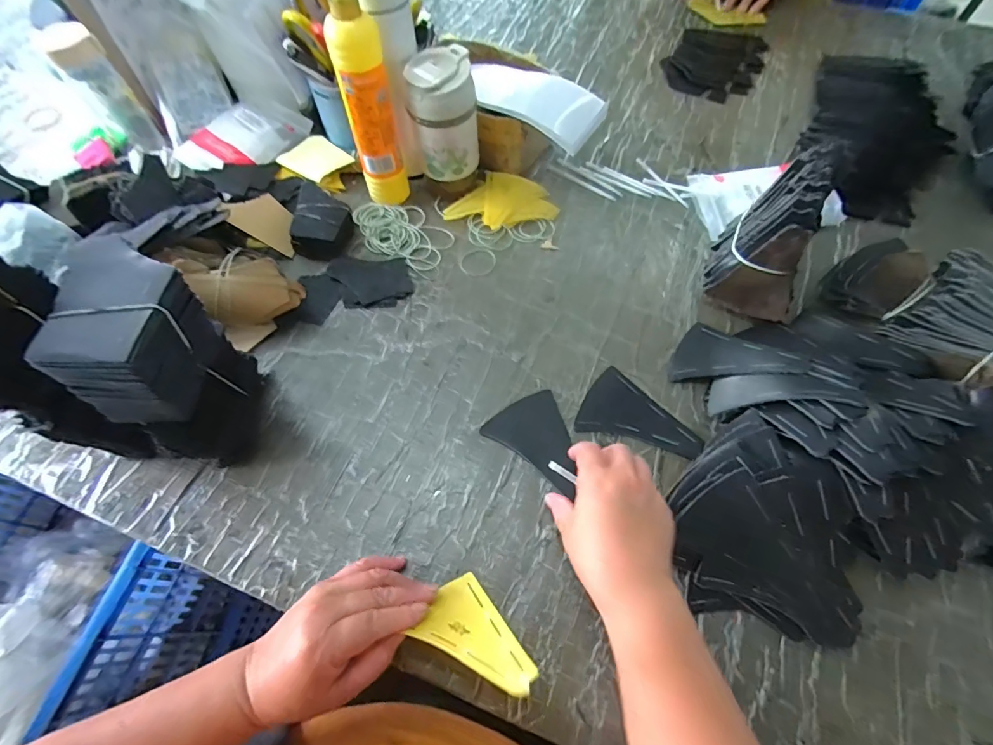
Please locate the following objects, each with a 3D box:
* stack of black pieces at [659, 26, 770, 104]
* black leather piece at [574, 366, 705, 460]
[{"bbox_3d":[0.365,-0.520,0.751,0.146,0.010,0.186,27,66,16],"label":"stack of black pieces"},{"bbox_3d":[0.137,0.056,0.456,0.078,0.005,0.119,-38,67,-16],"label":"black leather piece"}]

